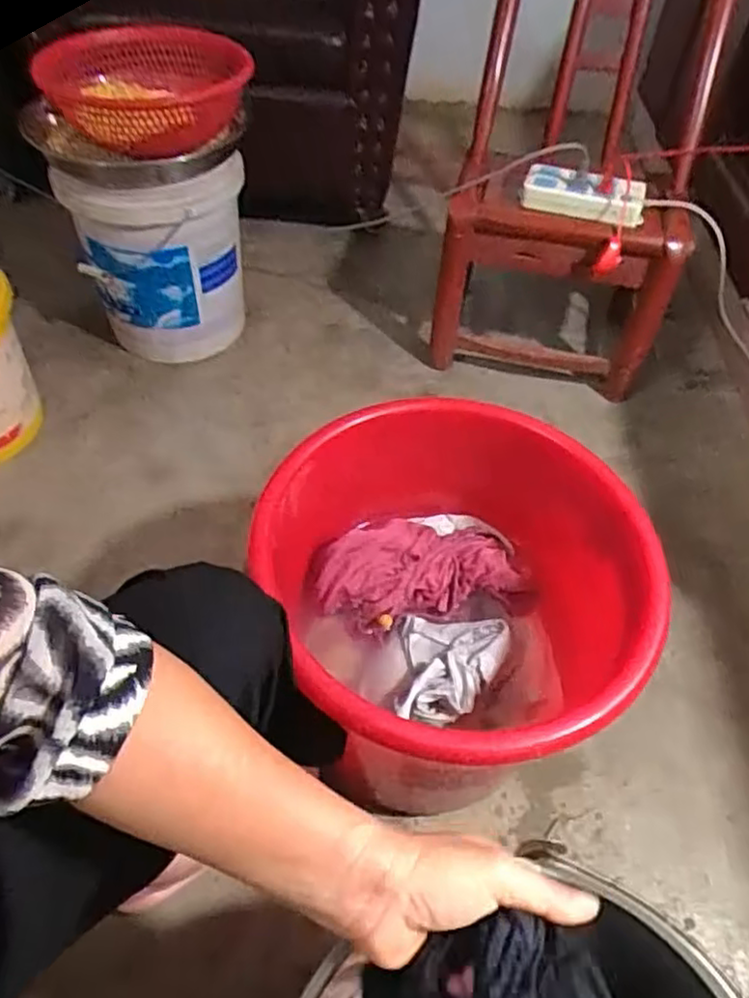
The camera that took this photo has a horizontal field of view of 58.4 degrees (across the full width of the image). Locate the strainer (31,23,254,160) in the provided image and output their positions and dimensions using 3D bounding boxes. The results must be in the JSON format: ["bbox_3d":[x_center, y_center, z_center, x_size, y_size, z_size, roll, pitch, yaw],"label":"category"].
[{"bbox_3d":[-0.319,-0.560,0.930,0.242,0.126,0.227,1,50,-1],"label":"strainer"}]

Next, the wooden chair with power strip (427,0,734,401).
[{"bbox_3d":[0.342,-0.588,1.141,0.376,0.633,0.478,12,51,6],"label":"wooden chair with power strip"}]

